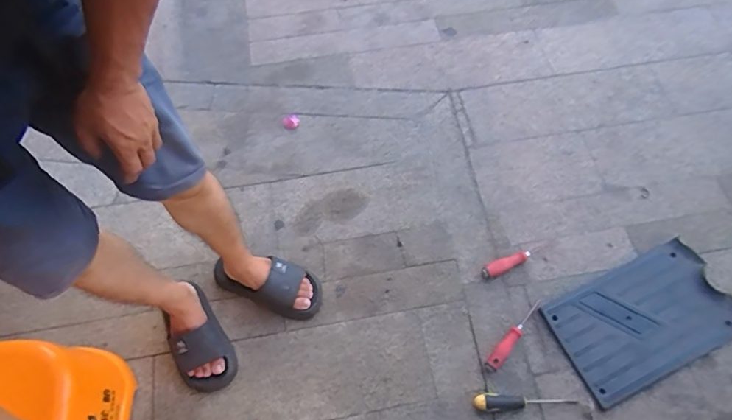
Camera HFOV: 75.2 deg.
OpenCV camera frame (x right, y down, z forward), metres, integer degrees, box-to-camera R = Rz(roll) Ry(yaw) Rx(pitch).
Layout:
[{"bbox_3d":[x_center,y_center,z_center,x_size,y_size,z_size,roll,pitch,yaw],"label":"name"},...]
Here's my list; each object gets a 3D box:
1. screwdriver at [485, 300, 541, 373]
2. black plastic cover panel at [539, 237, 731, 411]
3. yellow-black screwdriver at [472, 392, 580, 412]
[{"bbox_3d":[0.333,0.276,1.064,0.031,0.032,0.200,38,70,18],"label":"screwdriver"},{"bbox_3d":[0.634,0.250,1.089,0.409,0.019,0.241,-23,65,-11],"label":"black plastic cover panel"},{"bbox_3d":[0.332,0.402,0.987,0.211,0.031,0.037,3,63,2],"label":"yellow-black screwdriver"}]

